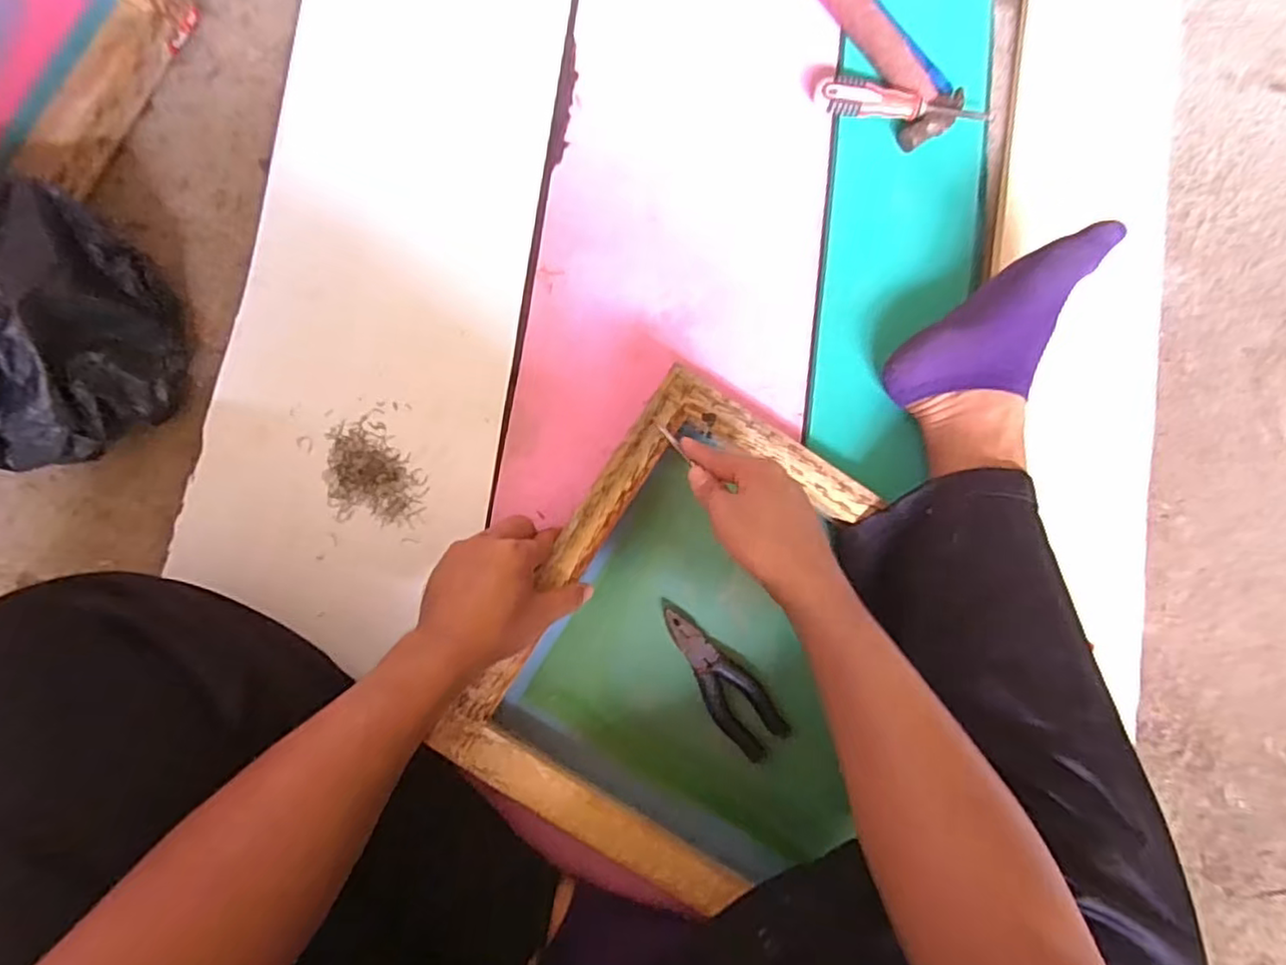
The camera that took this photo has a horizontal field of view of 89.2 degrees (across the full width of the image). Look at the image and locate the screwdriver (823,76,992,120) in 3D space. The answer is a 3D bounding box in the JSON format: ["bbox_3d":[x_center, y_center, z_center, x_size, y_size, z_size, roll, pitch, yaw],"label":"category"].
[{"bbox_3d":[0.268,-0.379,0.657,0.182,0.029,0.028,2,84,-8],"label":"screwdriver"}]

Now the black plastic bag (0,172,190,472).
[{"bbox_3d":[-0.436,-0.105,0.478,0.062,0.171,0.200,9,82,28],"label":"black plastic bag"}]

